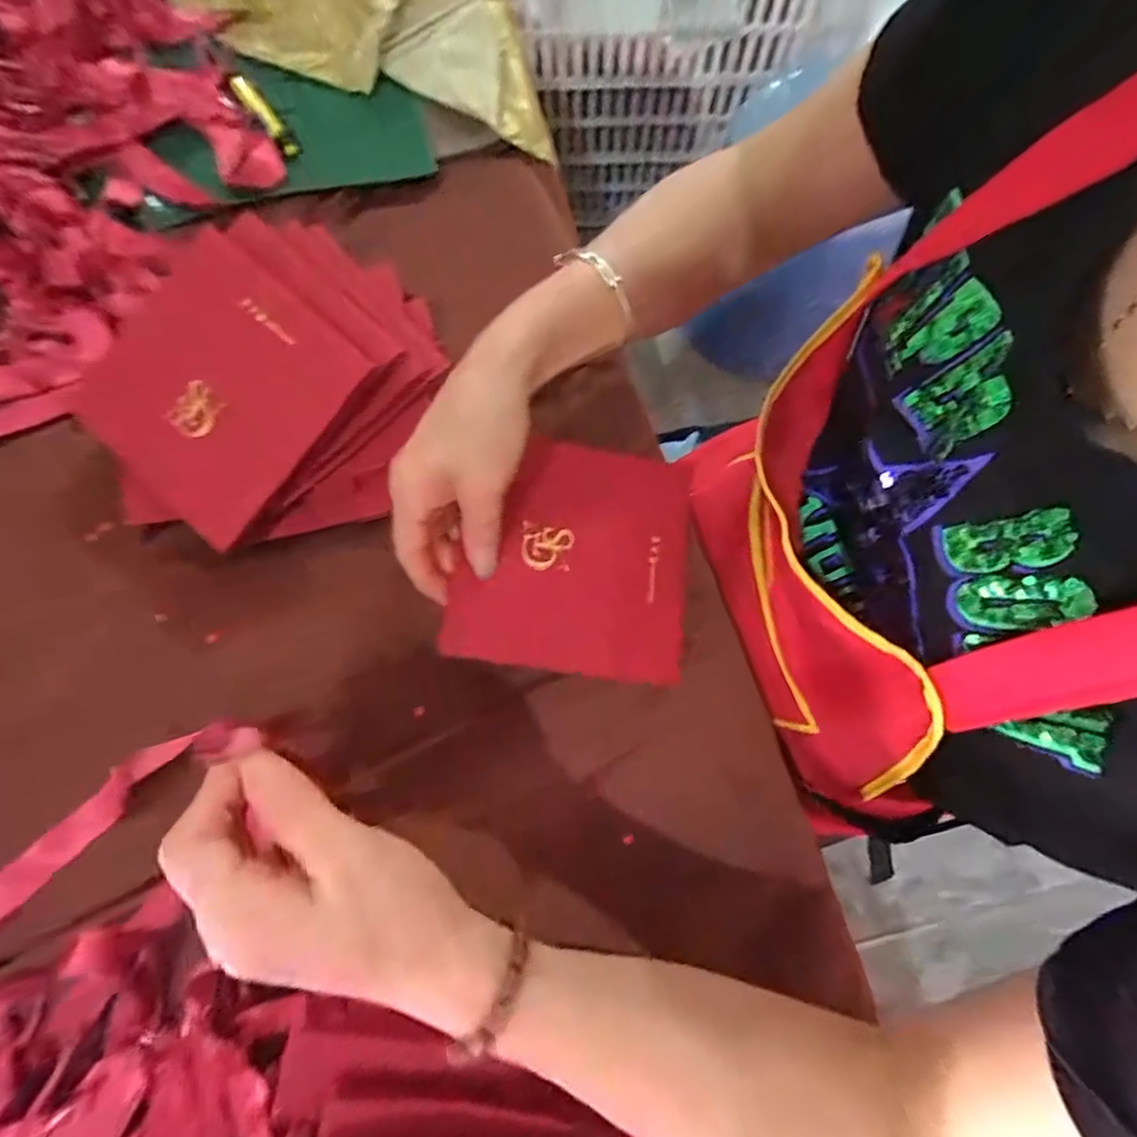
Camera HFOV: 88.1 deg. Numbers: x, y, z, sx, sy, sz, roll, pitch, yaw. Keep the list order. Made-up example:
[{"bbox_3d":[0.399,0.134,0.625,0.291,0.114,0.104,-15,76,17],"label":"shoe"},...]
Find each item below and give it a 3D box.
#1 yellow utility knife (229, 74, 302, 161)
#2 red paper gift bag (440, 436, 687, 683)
[{"bbox_3d":[-0.214,-0.319,0.414,0.015,0.010,0.079,-35,81,-6],"label":"yellow utility knife"},{"bbox_3d":[0.006,-0.010,0.350,0.129,0.007,0.139,9,71,-11],"label":"red paper gift bag"}]

